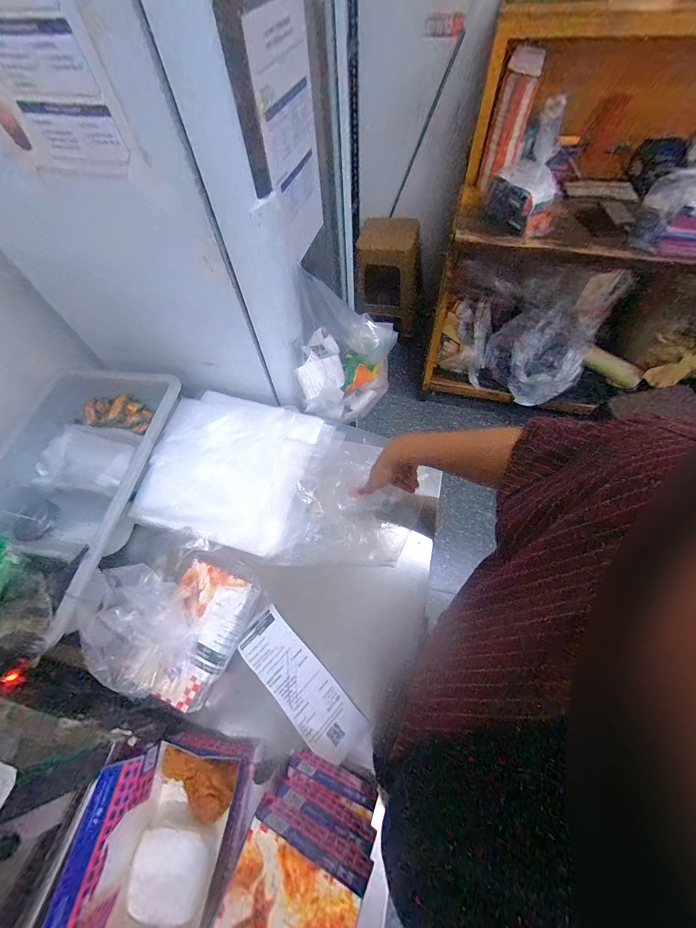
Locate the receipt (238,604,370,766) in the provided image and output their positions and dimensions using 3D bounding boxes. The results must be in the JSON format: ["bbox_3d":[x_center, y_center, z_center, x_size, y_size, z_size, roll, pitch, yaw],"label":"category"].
[{"bbox_3d":[-0.074,0.320,0.493,0.217,0.014,0.076,40,69,21],"label":"receipt"}]

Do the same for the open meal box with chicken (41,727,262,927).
[{"bbox_3d":[-0.210,0.430,0.368,0.126,0.160,0.186,7,61,6],"label":"open meal box with chicken"}]

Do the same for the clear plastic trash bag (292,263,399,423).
[{"bbox_3d":[-0.004,-0.213,0.687,0.195,0.267,0.177,2,61,3],"label":"clear plastic trash bag"}]

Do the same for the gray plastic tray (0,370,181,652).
[{"bbox_3d":[-0.514,0.038,0.617,0.280,0.110,0.519,4,61,4],"label":"gray plastic tray"}]

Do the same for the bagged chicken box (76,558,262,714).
[{"bbox_3d":[-0.246,0.217,0.464,0.165,0.130,0.176,22,64,14],"label":"bagged chicken box"}]

